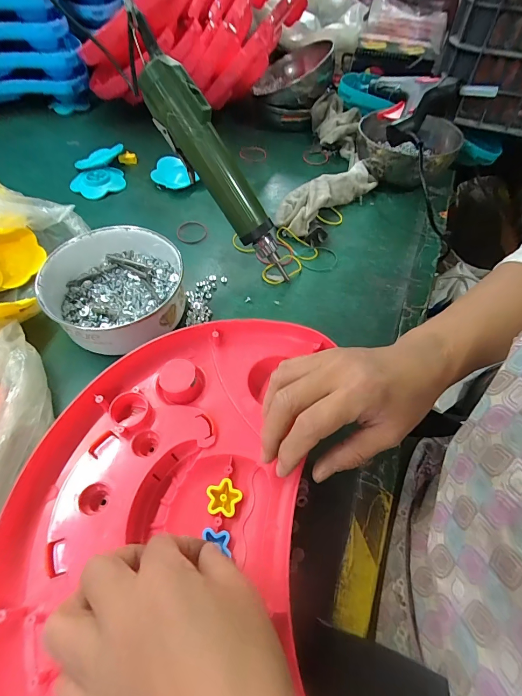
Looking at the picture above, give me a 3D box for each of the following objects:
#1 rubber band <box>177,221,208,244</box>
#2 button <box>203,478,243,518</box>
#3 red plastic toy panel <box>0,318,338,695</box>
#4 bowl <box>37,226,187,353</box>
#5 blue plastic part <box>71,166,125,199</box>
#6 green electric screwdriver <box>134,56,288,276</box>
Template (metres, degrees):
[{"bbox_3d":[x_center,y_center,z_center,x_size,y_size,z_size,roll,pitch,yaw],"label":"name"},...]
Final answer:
[{"bbox_3d":[-0.094,-0.159,0.466,0.041,0.005,0.041,1,66,-10],"label":"rubber band"},{"bbox_3d":[-0.029,0.115,0.263,0.027,0.004,0.026,8,55,3],"label":"button"},{"bbox_3d":[-0.068,0.121,0.242,0.217,0.044,0.338,5,55,1],"label":"red plastic toy panel"},{"bbox_3d":[-0.158,-0.071,0.367,0.141,0.053,0.142,1,55,-2],"label":"bowl"},{"bbox_3d":[-0.248,-0.253,0.520,0.077,0.017,0.055,-32,80,-11],"label":"blue plastic part"},{"bbox_3d":[-0.039,-0.181,0.370,0.051,0.232,0.036,-5,40,48],"label":"green electric screwdriver"}]

